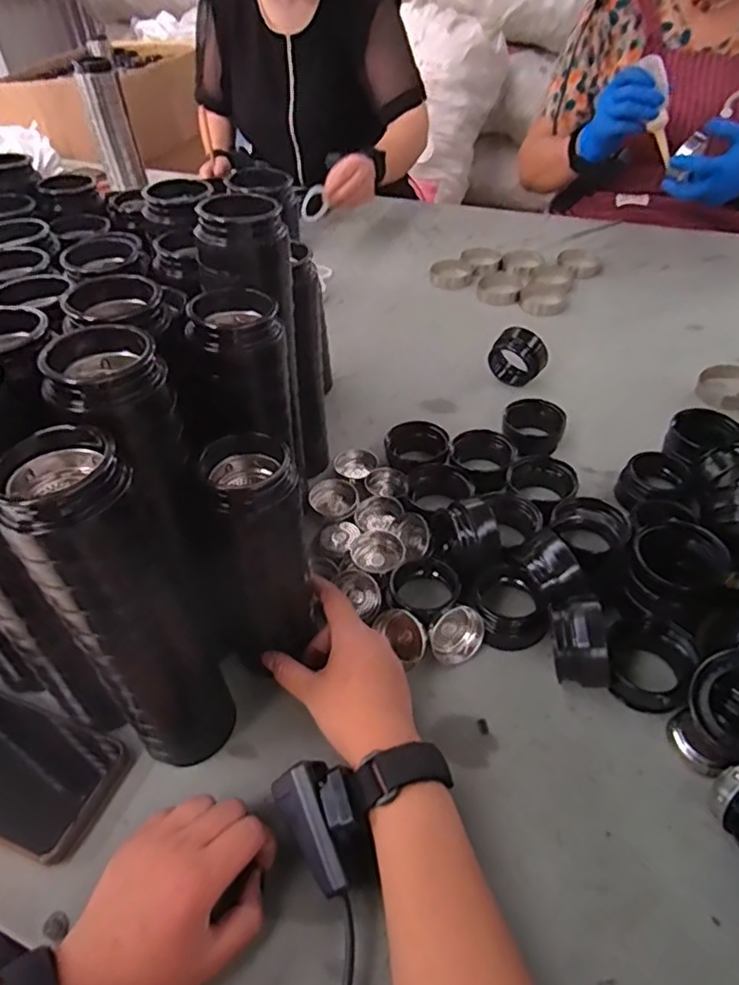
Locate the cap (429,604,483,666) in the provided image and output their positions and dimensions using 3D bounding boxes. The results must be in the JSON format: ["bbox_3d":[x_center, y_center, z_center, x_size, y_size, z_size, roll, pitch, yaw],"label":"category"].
[{"bbox_3d":[0.066,0.106,0.461,0.044,0.042,0.019,-55,28,-9],"label":"cap"}]

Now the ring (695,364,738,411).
[{"bbox_3d":[0.413,-0.120,0.691,0.066,0.024,0.066,-1,45,1],"label":"ring"}]

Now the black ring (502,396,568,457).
[{"bbox_3d":[0.174,-0.070,0.637,0.061,0.034,0.061,-1,45,1],"label":"black ring"}]

